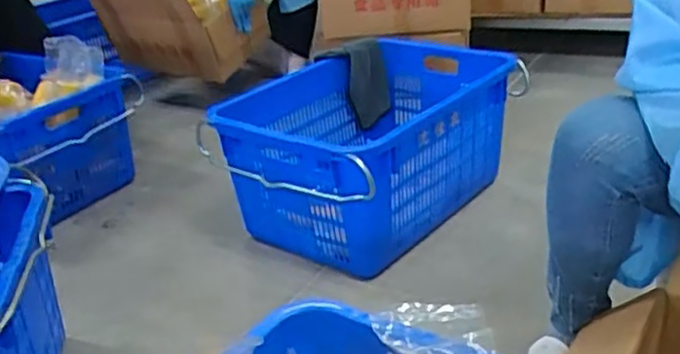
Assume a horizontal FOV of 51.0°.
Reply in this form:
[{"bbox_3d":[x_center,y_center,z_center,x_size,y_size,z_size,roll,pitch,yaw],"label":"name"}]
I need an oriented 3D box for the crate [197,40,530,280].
[{"bbox_3d":[0.080,-0.066,1.561,0.421,0.300,0.645,16,34,39],"label":"crate"}]

